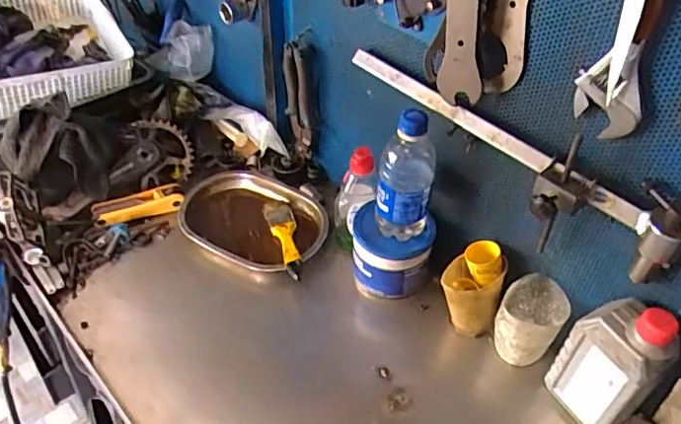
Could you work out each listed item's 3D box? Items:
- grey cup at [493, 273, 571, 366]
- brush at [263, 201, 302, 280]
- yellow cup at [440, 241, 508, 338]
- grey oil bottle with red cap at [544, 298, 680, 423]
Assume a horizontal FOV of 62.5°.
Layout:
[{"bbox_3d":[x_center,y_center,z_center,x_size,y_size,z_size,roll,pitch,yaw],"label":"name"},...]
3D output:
[{"bbox_3d":[0.216,0.136,0.650,0.068,0.111,0.068,0,42,0],"label":"grey cup"},{"bbox_3d":[-0.075,0.032,0.784,0.038,0.023,0.167,-12,44,-14],"label":"brush"},{"bbox_3d":[0.158,0.101,0.686,0.066,0.124,0.063,0,42,0],"label":"yellow cup"},{"bbox_3d":[0.272,0.158,0.573,0.049,0.190,0.086,-20,46,-21],"label":"grey oil bottle with red cap"}]

